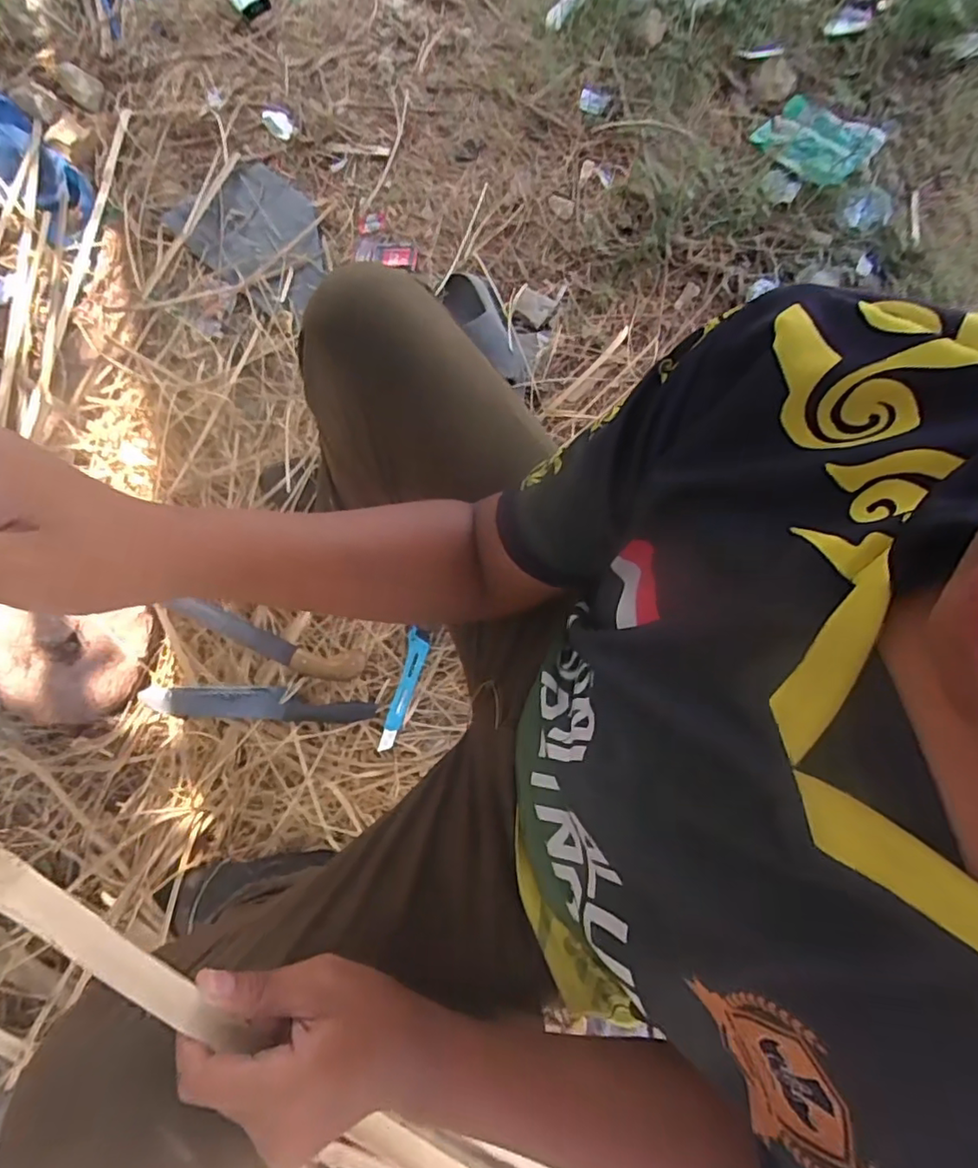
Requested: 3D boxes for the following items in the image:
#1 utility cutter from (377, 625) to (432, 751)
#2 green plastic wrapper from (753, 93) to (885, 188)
[{"bbox_3d":[-0.118,0.147,0.834,0.033,0.013,0.167,14,77,2],"label":"utility cutter"},{"bbox_3d":[0.507,-0.690,0.924,0.121,0.009,0.164,-43,72,3],"label":"green plastic wrapper"}]

